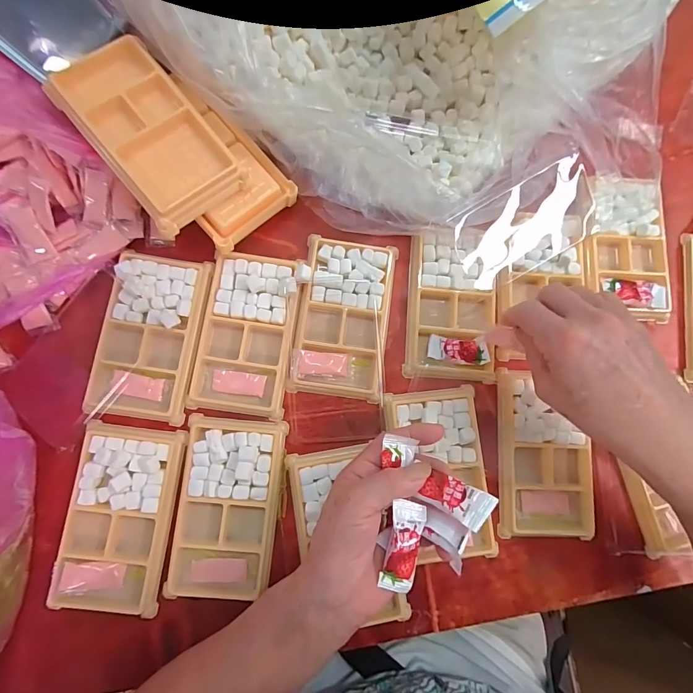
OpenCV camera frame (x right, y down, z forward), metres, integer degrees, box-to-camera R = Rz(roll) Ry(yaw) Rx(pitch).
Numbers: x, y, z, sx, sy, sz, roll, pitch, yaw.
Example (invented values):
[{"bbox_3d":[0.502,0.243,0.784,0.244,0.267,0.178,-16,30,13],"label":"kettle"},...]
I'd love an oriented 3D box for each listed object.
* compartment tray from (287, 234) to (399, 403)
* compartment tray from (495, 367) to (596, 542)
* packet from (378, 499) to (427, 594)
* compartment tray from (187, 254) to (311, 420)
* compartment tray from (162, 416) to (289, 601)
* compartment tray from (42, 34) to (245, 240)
[{"bbox_3d":[-0.002,-0.026,0.323,0.077,0.012,0.134,8,82,-2],"label":"compartment tray"},{"bbox_3d":[0.169,0.090,0.318,0.077,0.013,0.134,2,82,-3],"label":"compartment tray"},{"bbox_3d":[0.038,0.132,0.247,0.022,0.010,0.056,12,83,-1],"label":"packet"},{"bbox_3d":[-0.082,-0.011,0.316,0.078,0.022,0.132,11,82,-1],"label":"compartment tray"},{"bbox_3d":[-0.094,0.127,0.293,0.077,0.012,0.136,6,82,-2],"label":"compartment tray"},{"bbox_3d":[-0.151,-0.162,0.286,0.077,0.020,0.136,-39,92,-11],"label":"compartment tray"}]

